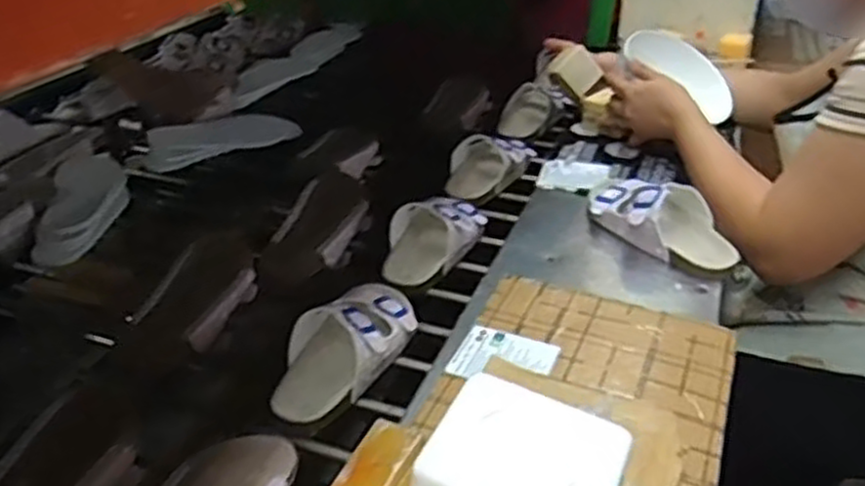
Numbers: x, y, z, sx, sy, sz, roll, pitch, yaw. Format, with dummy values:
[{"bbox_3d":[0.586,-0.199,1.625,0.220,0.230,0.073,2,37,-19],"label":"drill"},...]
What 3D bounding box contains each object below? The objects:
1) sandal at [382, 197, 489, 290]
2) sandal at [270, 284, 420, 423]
[{"bbox_3d":[-0.003,-0.010,0.860,0.090,0.052,0.163,10,33,20],"label":"sandal"},{"bbox_3d":[-0.075,0.088,0.697,0.080,0.062,0.186,13,35,25],"label":"sandal"}]

